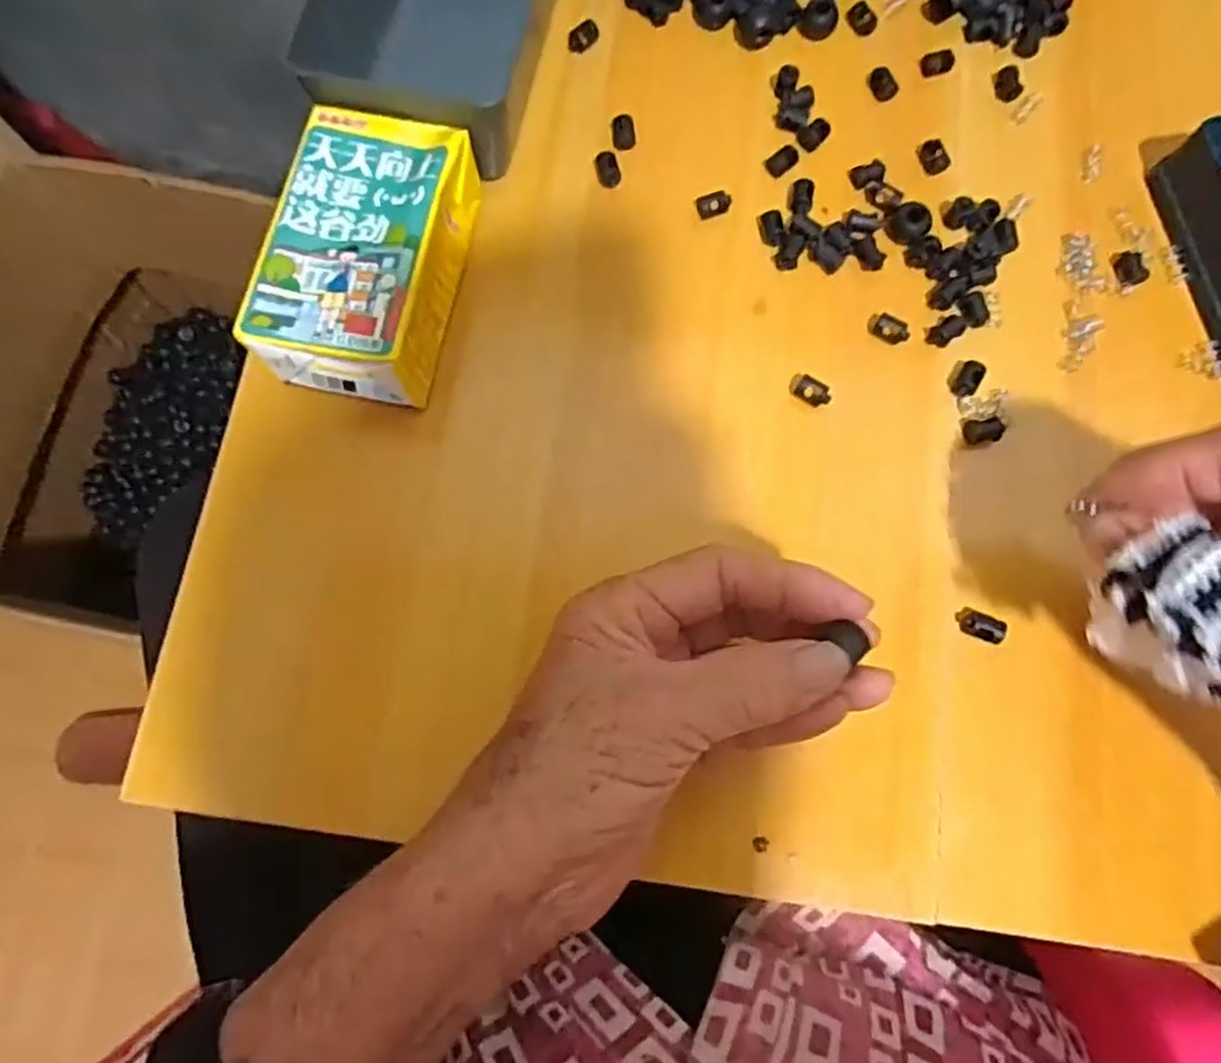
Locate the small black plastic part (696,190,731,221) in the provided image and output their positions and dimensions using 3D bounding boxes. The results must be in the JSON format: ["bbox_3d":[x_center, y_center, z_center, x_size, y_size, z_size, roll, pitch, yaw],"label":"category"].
[{"bbox_3d":[0.046,-0.147,0.335,0.015,0.004,0.011,-23,78,-7],"label":"small black plastic part"}]

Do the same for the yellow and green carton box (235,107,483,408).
[{"bbox_3d":[-0.097,-0.111,0.304,0.064,0.043,0.106,11,76,2],"label":"yellow and green carton box"}]

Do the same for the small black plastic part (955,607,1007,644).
[{"bbox_3d":[0.142,0.036,0.289,0.016,0.008,0.011,24,77,5],"label":"small black plastic part"}]

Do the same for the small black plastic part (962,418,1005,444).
[{"bbox_3d":[0.154,-0.042,0.309,0.015,0.006,0.009,-5,76,-2],"label":"small black plastic part"}]

